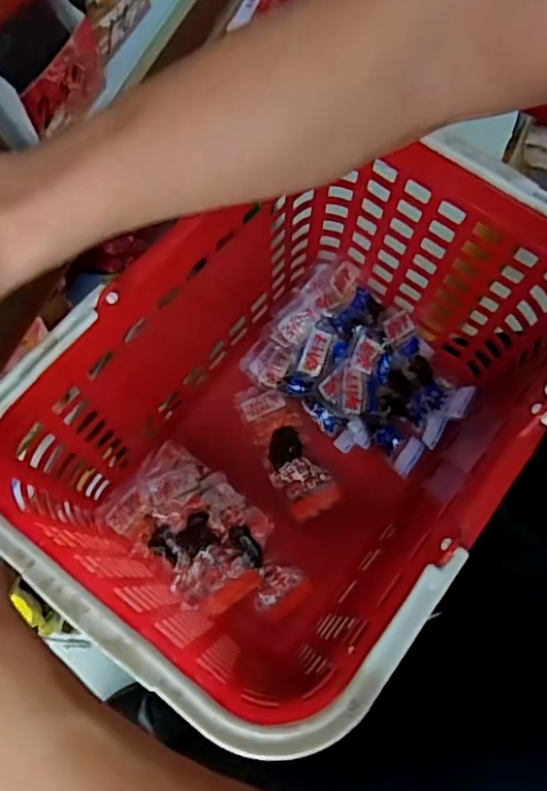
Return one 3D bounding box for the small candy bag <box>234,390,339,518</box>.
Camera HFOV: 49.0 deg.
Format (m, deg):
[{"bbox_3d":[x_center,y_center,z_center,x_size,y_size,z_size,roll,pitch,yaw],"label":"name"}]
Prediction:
[{"bbox_3d":[0.013,0.053,0.619,0.053,0.014,0.147,-23,69,-10],"label":"small candy bag"}]

